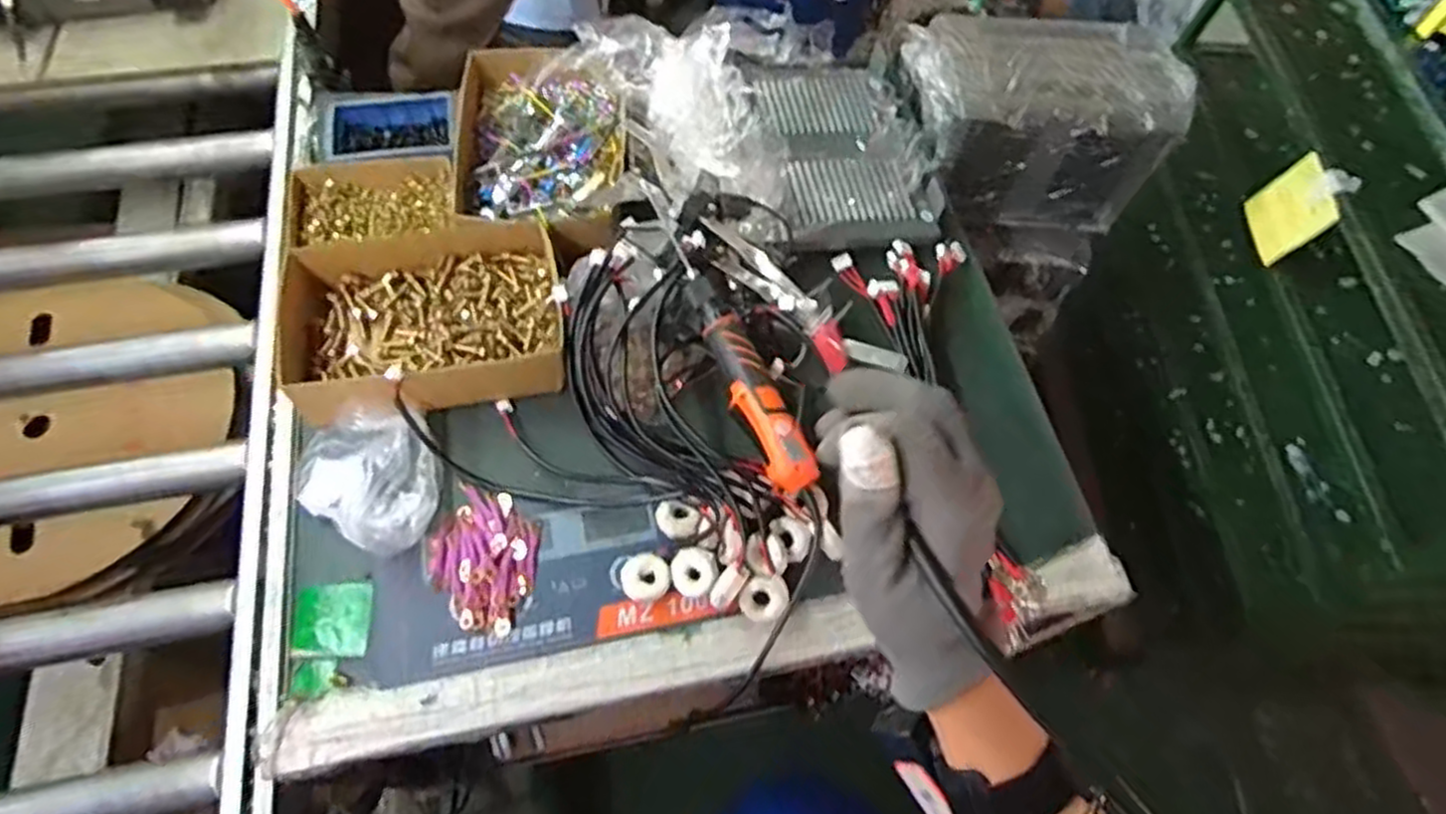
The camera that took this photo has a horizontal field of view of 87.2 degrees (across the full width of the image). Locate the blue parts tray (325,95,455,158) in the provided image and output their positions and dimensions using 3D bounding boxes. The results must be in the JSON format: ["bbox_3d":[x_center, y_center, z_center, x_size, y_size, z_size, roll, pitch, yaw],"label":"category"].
[{"bbox_3d":[-0.398,-0.338,0.914,0.151,0.032,0.097,-1,63,-4],"label":"blue parts tray"}]

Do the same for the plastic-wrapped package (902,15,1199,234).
[{"bbox_3d":[0.405,-0.381,1.036,0.342,0.200,0.199,6,62,-1],"label":"plastic-wrapped package"}]

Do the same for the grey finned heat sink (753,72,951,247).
[{"bbox_3d":[0.149,-0.309,0.922,0.188,0.046,0.270,-8,63,-8],"label":"grey finned heat sink"}]

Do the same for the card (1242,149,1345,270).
[{"bbox_3d":[0.712,-0.246,0.955,0.007,0.100,0.106,8,65,-20],"label":"card"}]

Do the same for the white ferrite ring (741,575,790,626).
[{"bbox_3d":[0.037,0.173,0.686,0.043,0.014,0.039,-7,78,8],"label":"white ferrite ring"}]

